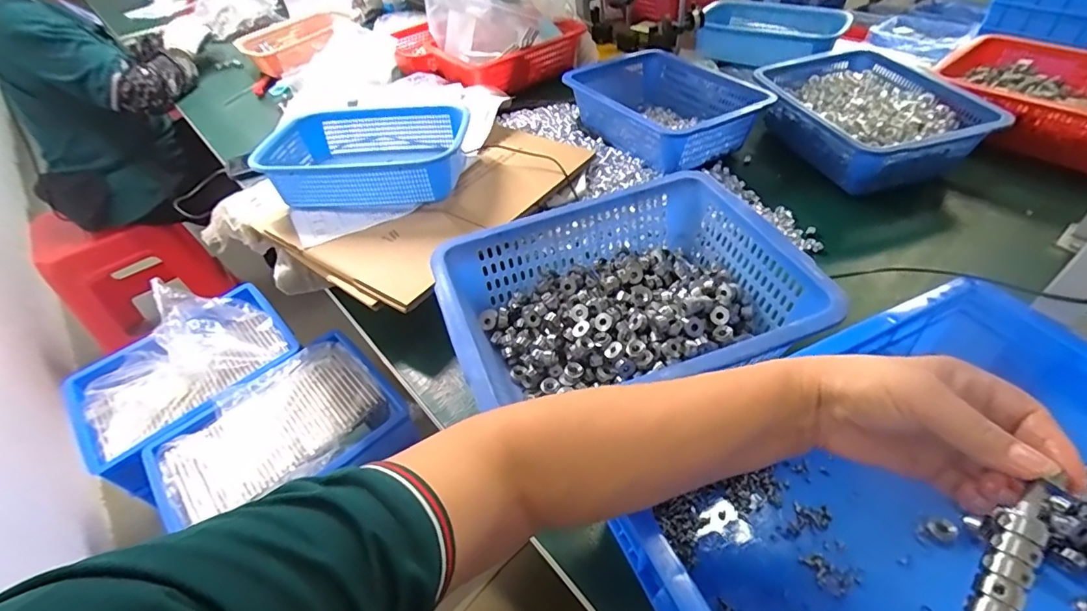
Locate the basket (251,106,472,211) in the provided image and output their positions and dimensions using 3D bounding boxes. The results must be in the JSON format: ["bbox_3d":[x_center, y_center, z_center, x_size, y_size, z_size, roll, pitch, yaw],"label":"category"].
[{"bbox_3d":[-0.259,-0.231,0.772,0.302,0.077,0.215,-1,46,6],"label":"basket"}]

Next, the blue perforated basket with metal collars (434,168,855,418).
[{"bbox_3d":[0.082,0.000,0.552,0.362,0.095,0.266,-15,46,-8],"label":"blue perforated basket with metal collars"}]

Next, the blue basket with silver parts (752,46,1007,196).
[{"bbox_3d":[0.510,-0.303,0.818,0.241,0.083,0.309,-13,46,-6],"label":"blue basket with silver parts"}]

